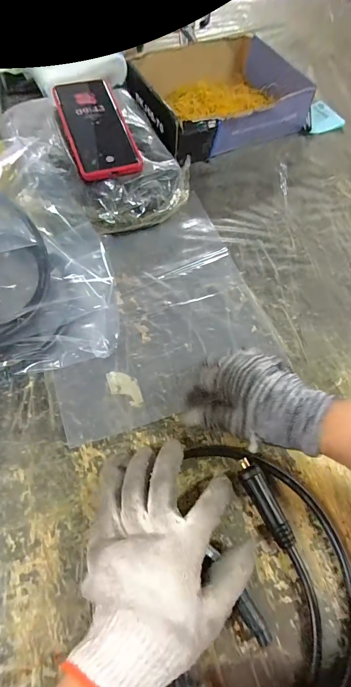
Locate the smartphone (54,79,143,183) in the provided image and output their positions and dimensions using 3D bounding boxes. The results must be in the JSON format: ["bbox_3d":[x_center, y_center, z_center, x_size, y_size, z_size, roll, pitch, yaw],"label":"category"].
[{"bbox_3d":[-0.104,-0.283,0.461,0.079,0.008,0.164,-17,72,-14],"label":"smartphone"}]

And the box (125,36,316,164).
[{"bbox_3d":[0.065,-0.408,0.584,0.271,0.066,0.241,-25,67,-16],"label":"box"}]

